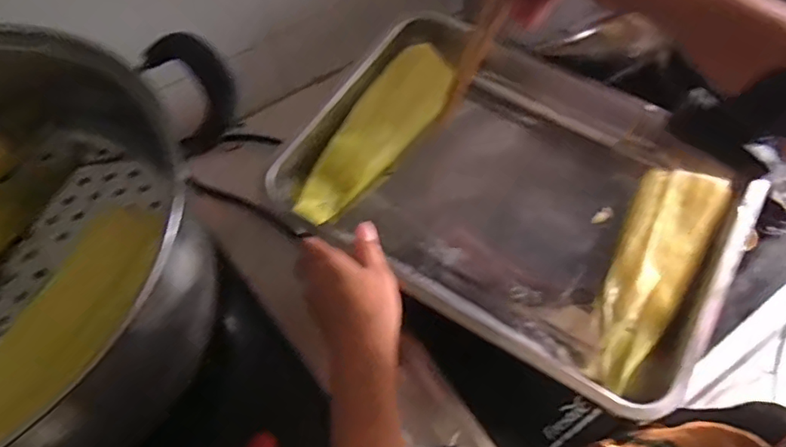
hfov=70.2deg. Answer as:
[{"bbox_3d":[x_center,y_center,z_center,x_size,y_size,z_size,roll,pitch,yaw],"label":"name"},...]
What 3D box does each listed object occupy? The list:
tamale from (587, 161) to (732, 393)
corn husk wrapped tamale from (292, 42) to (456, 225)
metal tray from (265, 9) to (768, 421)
[{"bbox_3d":[0.224,0.043,0.482,0.067,0.031,0.220,24,63,14],"label":"tamale"},{"bbox_3d":[-0.015,-0.089,0.557,0.054,0.057,0.229,29,64,16],"label":"corn husk wrapped tamale"},{"bbox_3d":[0.116,-0.031,0.528,0.376,0.069,0.292,30,65,16],"label":"metal tray"}]

